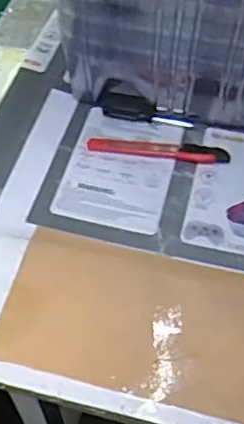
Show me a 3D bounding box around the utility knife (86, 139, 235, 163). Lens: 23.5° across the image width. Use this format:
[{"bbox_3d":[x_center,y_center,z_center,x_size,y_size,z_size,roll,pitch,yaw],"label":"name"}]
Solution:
[{"bbox_3d":[0.031,-0.056,0.519,0.125,0.007,0.017,7,54,6],"label":"utility knife"}]

